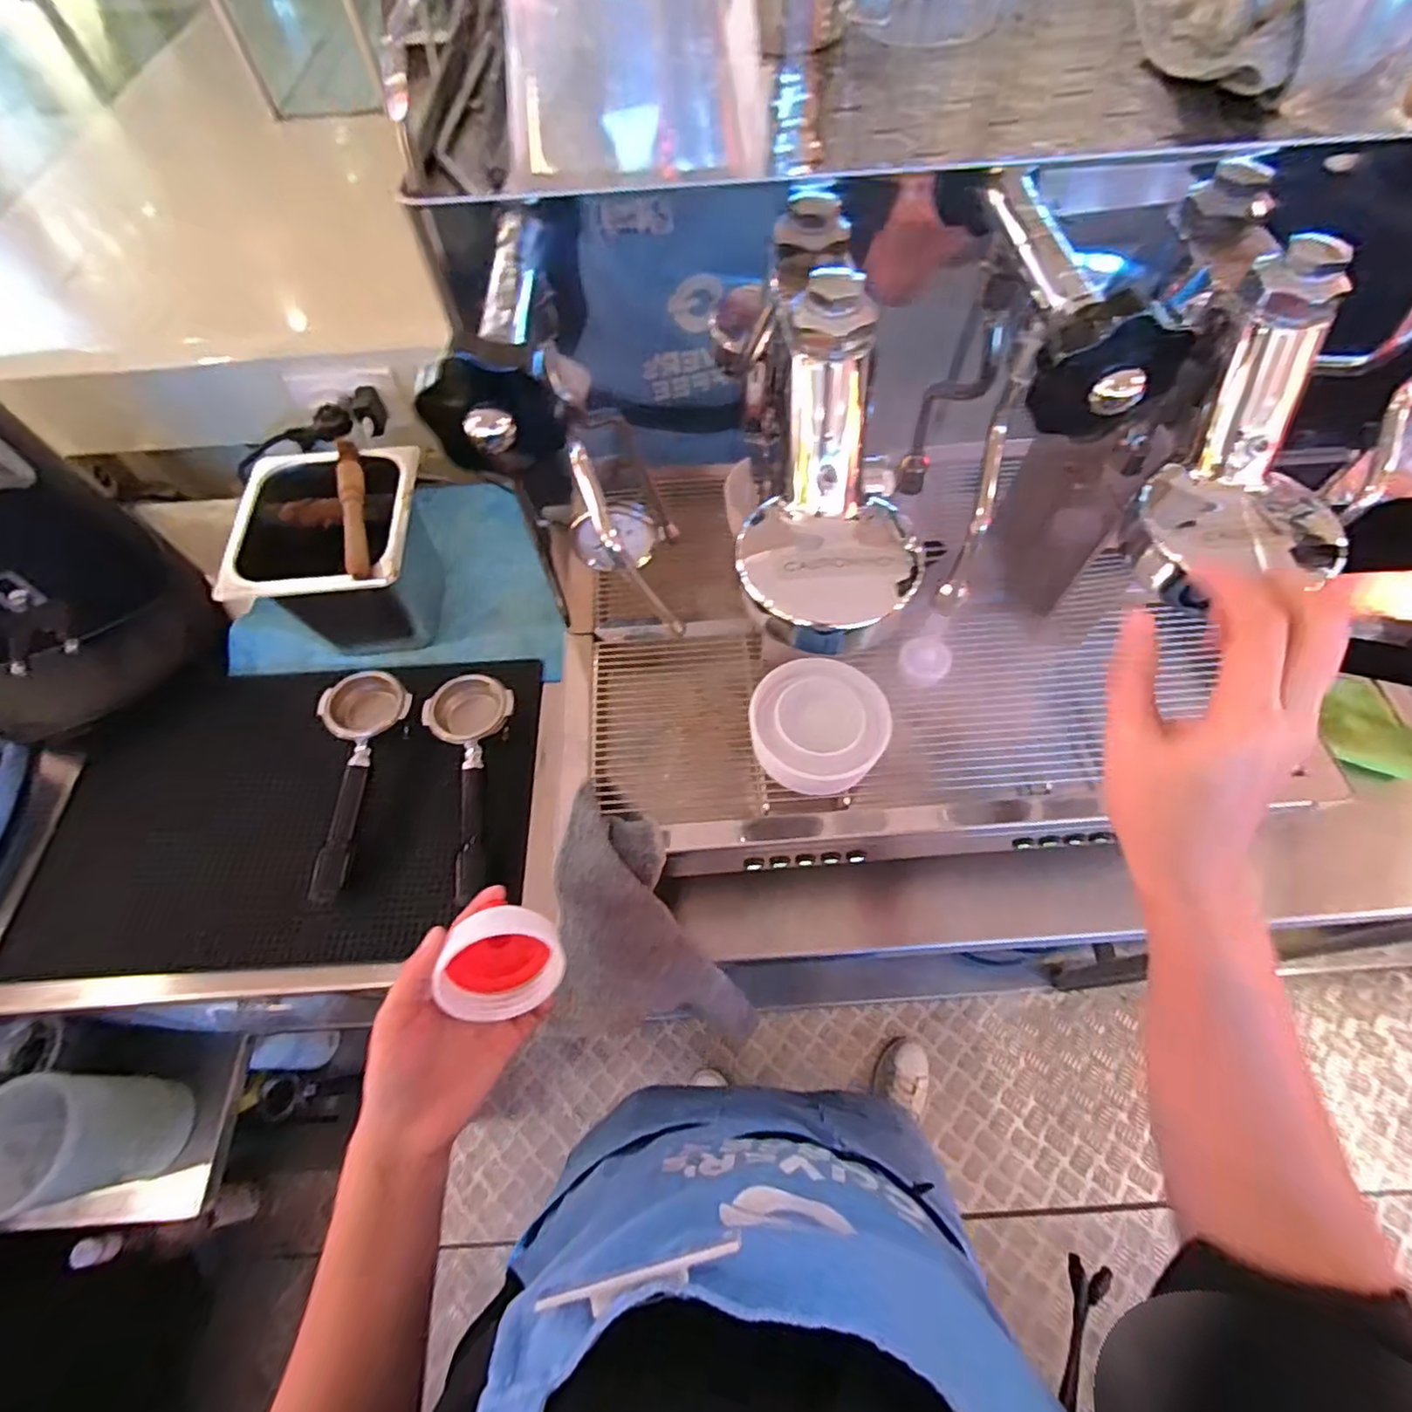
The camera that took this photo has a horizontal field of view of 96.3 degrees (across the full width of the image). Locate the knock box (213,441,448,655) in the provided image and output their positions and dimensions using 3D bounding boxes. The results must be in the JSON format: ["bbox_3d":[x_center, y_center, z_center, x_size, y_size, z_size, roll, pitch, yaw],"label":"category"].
[{"bbox_3d":[-0.357,-0.150,0.644,0.160,0.152,0.177,-4,61,0],"label":"knock box"}]

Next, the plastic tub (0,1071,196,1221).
[{"bbox_3d":[-0.727,0.508,0.740,0.138,0.161,0.136,2,62,3],"label":"plastic tub"}]

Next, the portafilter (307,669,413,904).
[{"bbox_3d":[-0.323,0.070,0.580,0.073,0.043,0.205,3,74,4],"label":"portafilter"}]

